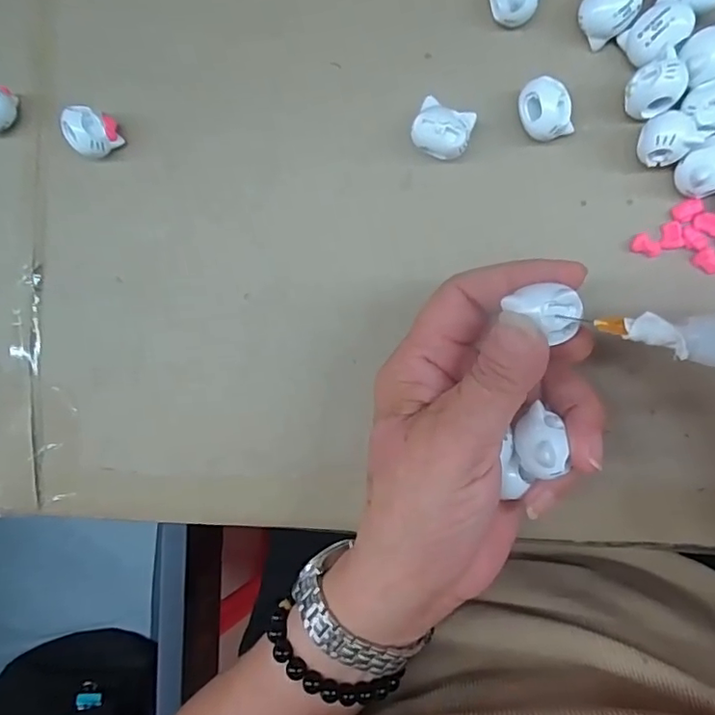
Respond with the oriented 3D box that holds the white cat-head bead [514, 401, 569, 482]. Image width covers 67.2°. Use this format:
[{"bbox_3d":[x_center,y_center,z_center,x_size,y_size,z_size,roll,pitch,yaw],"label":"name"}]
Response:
[{"bbox_3d":[0.067,0.032,0.198,0.016,0.014,0.024,-9,87,8],"label":"white cat-head bead"}]

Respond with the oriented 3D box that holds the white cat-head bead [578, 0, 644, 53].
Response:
[{"bbox_3d":[0.112,-0.152,0.236,0.025,0.014,0.025,2,98,16],"label":"white cat-head bead"}]

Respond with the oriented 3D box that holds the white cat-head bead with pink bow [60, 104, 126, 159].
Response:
[{"bbox_3d":[-0.132,-0.112,0.268,0.021,0.024,0.023,36,94,8],"label":"white cat-head bead with pink bow"}]

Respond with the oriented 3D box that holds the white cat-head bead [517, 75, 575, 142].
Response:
[{"bbox_3d":[0.083,-0.109,0.239,0.019,0.020,0.025,-22,85,7],"label":"white cat-head bead"}]

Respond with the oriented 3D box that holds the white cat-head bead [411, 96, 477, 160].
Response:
[{"bbox_3d":[0.039,-0.102,0.246,0.025,0.018,0.022,22,92,8],"label":"white cat-head bead"}]

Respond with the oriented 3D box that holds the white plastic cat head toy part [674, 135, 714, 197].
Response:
[{"bbox_3d":[0.147,-0.080,0.227,0.025,0.019,0.020,-34,84,6],"label":"white plastic cat head toy part"}]

